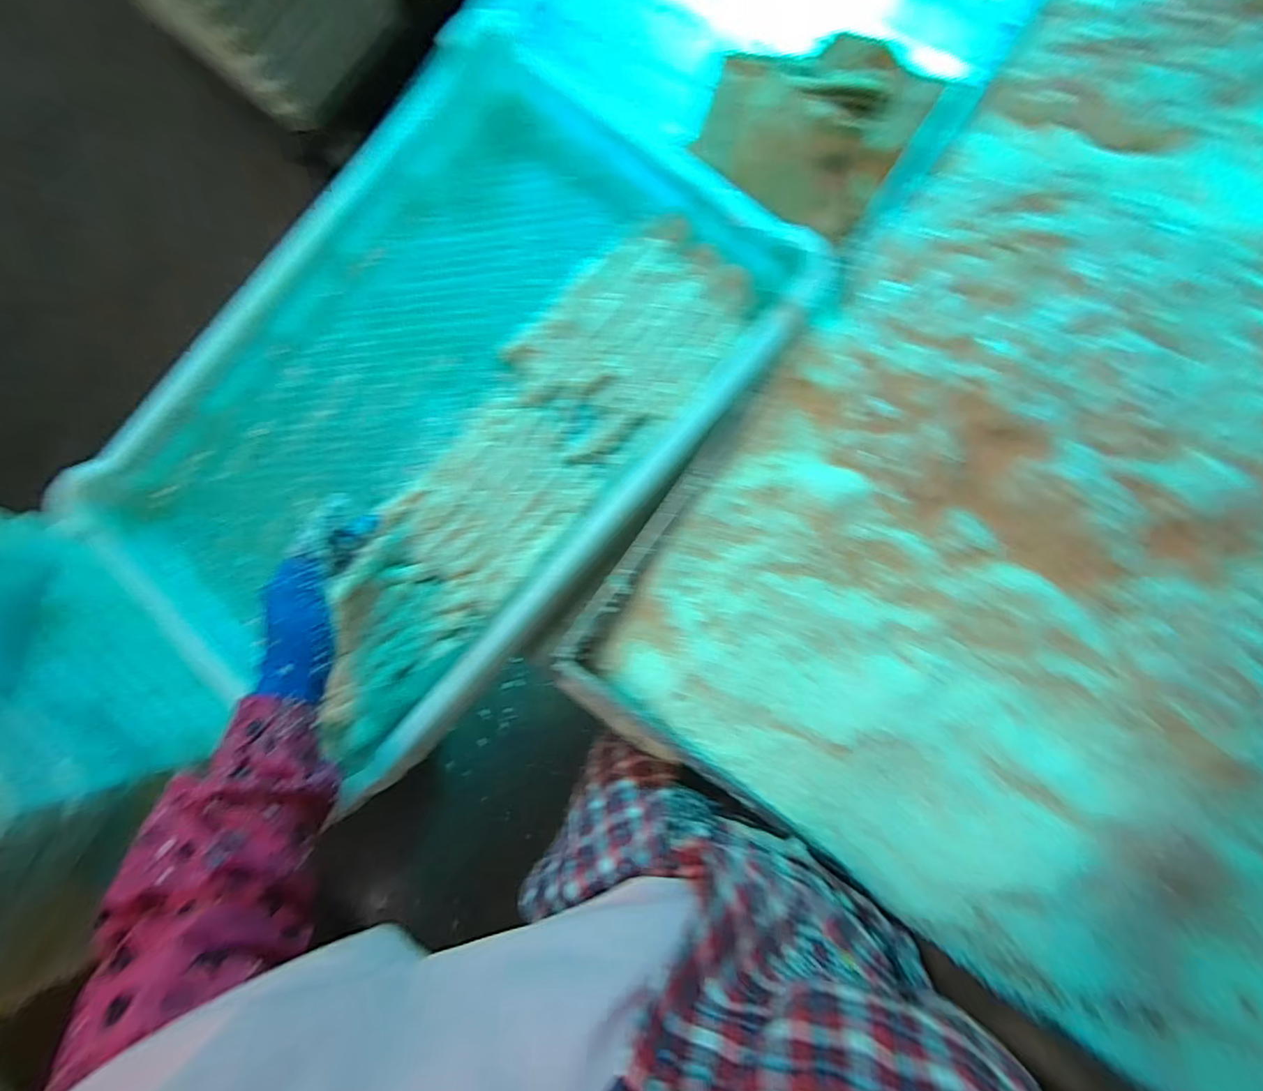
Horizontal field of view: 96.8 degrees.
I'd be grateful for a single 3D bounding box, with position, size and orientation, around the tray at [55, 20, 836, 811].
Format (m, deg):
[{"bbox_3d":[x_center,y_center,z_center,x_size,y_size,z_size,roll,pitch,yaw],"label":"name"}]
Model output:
[{"bbox_3d":[-0.177,-0.115,0.488,0.402,0.058,0.600,40,91,9],"label":"tray"}]

